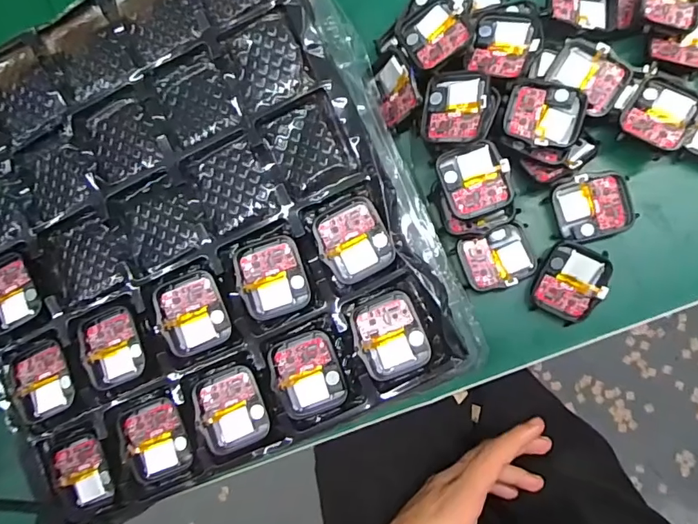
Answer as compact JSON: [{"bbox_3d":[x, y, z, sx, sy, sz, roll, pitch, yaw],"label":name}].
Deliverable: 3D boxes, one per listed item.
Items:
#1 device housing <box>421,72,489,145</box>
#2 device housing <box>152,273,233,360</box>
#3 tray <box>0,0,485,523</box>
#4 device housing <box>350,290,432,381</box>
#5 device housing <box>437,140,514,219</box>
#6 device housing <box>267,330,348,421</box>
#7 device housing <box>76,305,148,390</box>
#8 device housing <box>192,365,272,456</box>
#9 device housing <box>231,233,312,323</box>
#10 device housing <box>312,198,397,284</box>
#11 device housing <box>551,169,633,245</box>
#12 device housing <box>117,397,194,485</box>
[{"bbox_3d":[0.062,-0.090,0.275,0.037,0.008,0.040,8,87,29],"label":"device housing"},{"bbox_3d":[-0.085,0.028,0.261,0.035,0.008,0.042,-23,83,5],"label":"device housing"},{"bbox_3d":[-0.099,-0.024,0.280,0.263,0.035,0.278,-24,83,5],"label":"tray"},{"bbox_3d":[0.022,0.039,0.253,0.035,0.008,0.044,-23,83,5],"label":"device housing"},{"bbox_3d":[0.073,-0.048,0.275,0.036,0.008,0.040,-17,84,6],"label":"device housing"},{"bbox_3d":[-0.022,0.061,0.256,0.037,0.006,0.043,-21,83,5],"label":"device housing"},{"bbox_3d":[-0.133,0.047,0.267,0.036,0.005,0.042,-22,83,5],"label":"device housing"},{"bbox_3d":[-0.064,0.081,0.261,0.036,0.010,0.042,-21,83,5],"label":"device housing"},{"bbox_3d":[-0.042,0.008,0.262,0.035,0.008,0.043,-16,84,6],"label":"device housing"},{"bbox_3d":[0.002,-0.012,0.262,0.036,0.009,0.042,-27,83,5],"label":"device housing"},{"bbox_3d":[0.146,-0.033,0.285,0.042,0.012,0.036,-14,84,6],"label":"device housing"},{"bbox_3d":[-0.107,0.099,0.264,0.034,0.012,0.042,-18,84,6],"label":"device housing"}]

